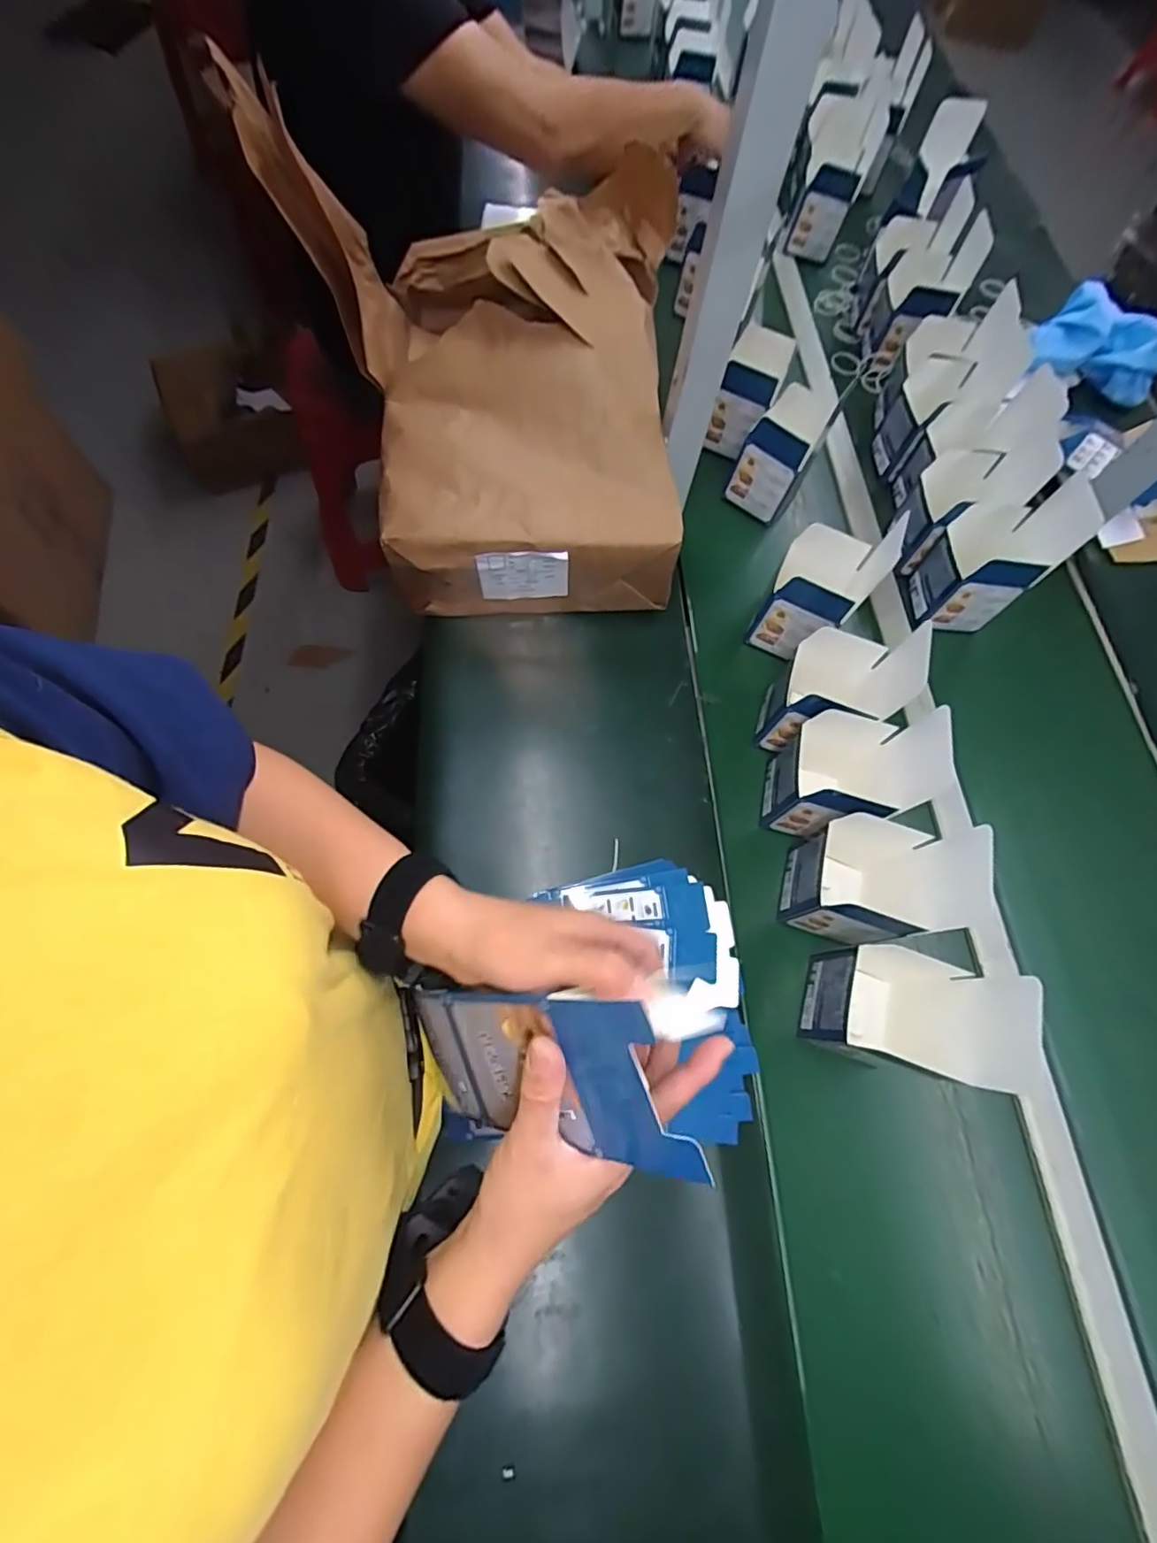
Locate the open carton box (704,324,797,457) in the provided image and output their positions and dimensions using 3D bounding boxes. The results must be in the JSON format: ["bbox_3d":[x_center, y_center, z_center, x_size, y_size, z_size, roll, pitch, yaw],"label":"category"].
[{"bbox_3d":[0.224,-0.511,0.788,0.085,0.111,0.104,20,69,6],"label":"open carton box"}]

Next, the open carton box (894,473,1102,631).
[{"bbox_3d":[0.477,-0.247,0.677,0.107,0.160,0.106,5,66,-2],"label":"open carton box"}]

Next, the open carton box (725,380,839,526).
[{"bbox_3d":[0.262,-0.420,0.760,0.085,0.116,0.116,29,67,9],"label":"open carton box"}]

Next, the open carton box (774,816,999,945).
[{"bbox_3d":[0.267,0.103,0.542,0.104,0.142,0.095,17,66,4],"label":"open carton box"}]

